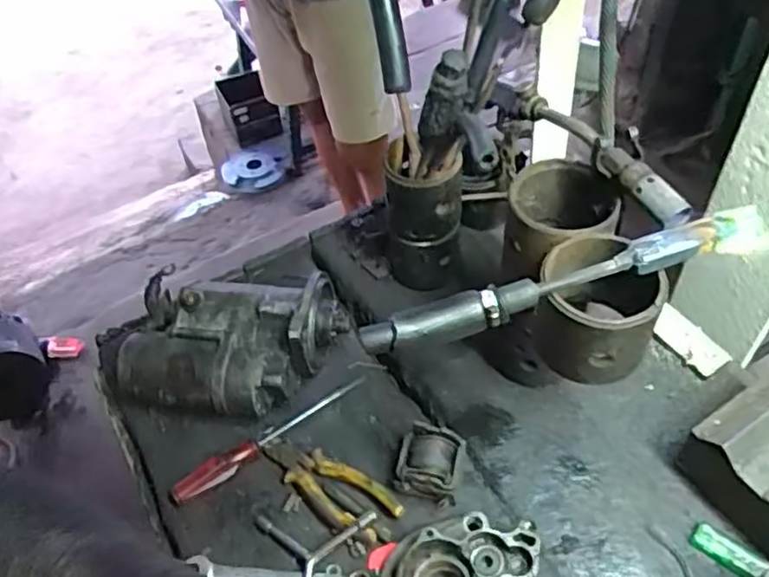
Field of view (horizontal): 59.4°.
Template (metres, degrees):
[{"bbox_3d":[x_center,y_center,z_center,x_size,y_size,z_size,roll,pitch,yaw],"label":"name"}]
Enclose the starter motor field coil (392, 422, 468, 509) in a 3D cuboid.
[{"bbox_3d":[0.043,0.169,0.628,0.060,0.050,0.066,10,52,14],"label":"starter motor field coil"}]

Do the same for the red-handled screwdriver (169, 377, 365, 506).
[{"bbox_3d":[-0.113,0.153,0.681,0.216,0.019,0.024,-28,53,-17],"label":"red-handled screwdriver"}]

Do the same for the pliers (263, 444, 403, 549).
[{"bbox_3d":[-0.054,0.184,0.640,0.145,0.020,0.052,31,59,27],"label":"pliers"}]

